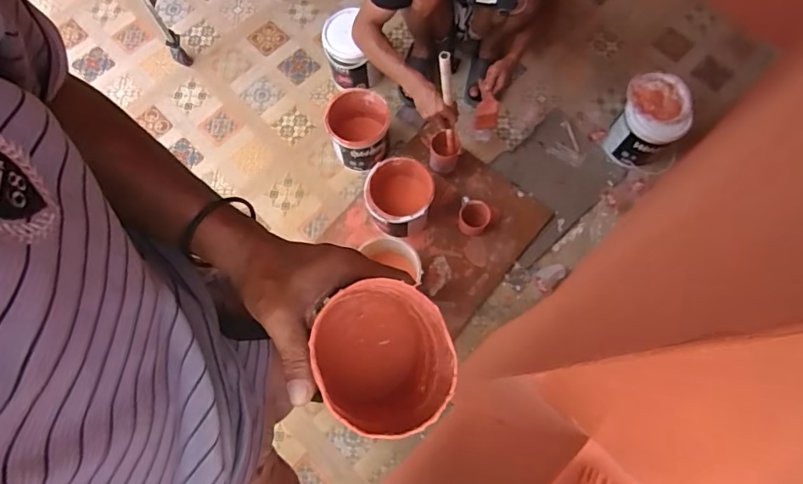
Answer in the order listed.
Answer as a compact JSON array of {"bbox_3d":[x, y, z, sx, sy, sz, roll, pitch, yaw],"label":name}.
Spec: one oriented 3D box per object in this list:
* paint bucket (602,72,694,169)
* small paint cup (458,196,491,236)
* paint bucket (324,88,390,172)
[{"bbox_3d":[0.736,-0.360,1.446,0.178,0.195,0.213,13,73,5],"label":"paint bucket"},{"bbox_3d":[0.214,-0.069,1.427,0.089,0.093,0.091,0,73,0],"label":"small paint cup"},{"bbox_3d":[-0.125,-0.329,1.451,0.185,0.166,0.197,0,73,0],"label":"paint bucket"}]

